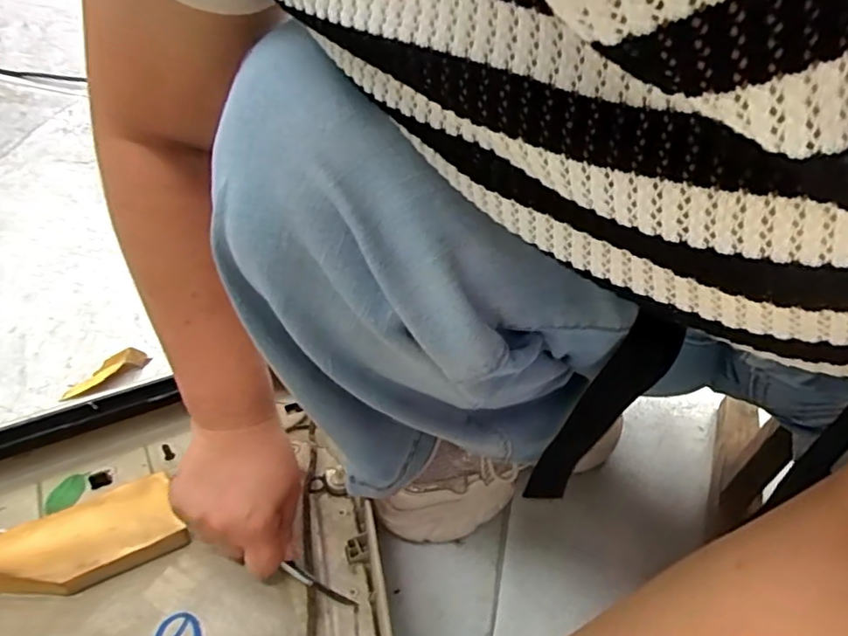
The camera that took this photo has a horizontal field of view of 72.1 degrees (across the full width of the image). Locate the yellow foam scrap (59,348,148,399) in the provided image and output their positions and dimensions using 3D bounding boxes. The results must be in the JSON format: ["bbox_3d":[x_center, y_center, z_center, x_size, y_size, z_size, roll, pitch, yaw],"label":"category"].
[{"bbox_3d":[-0.336,0.057,0.609,0.086,0.014,0.029,-26,55,-25],"label":"yellow foam scrap"}]

